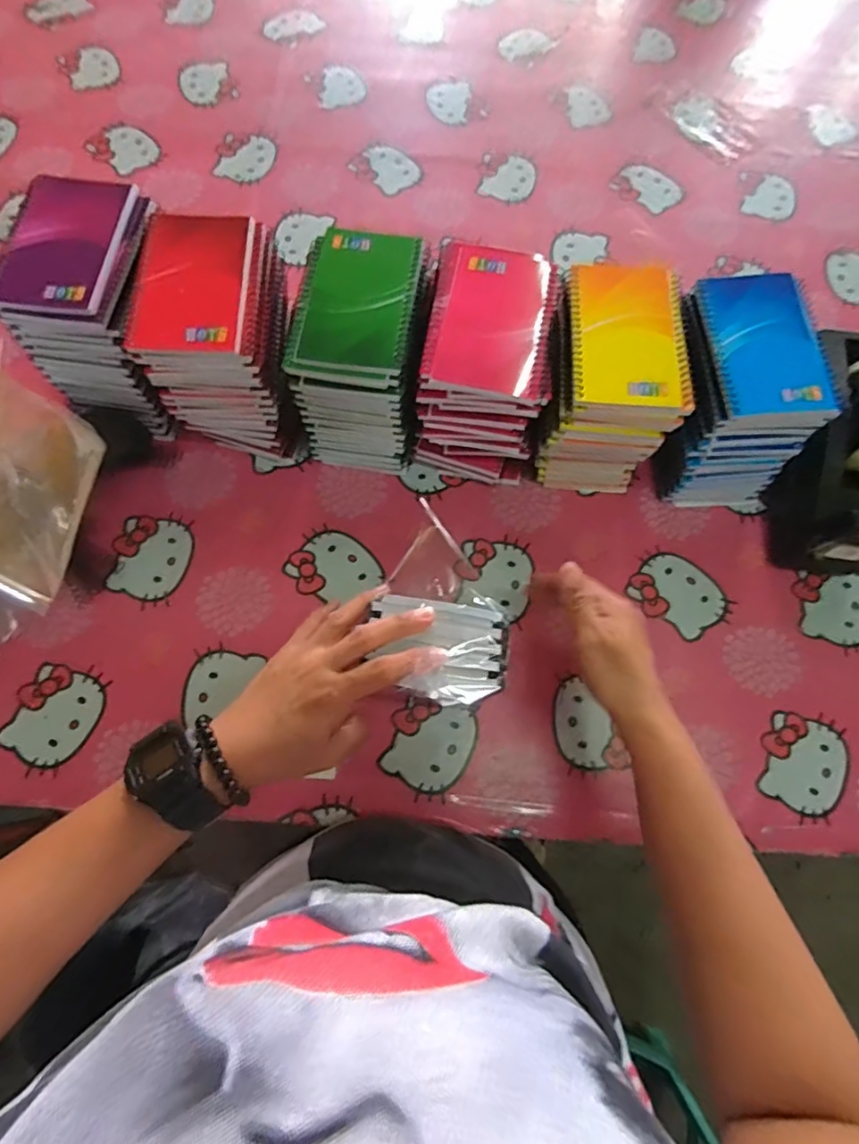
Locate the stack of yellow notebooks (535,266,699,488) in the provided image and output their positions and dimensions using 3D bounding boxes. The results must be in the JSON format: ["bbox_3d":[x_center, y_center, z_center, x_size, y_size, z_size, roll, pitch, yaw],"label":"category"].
[{"bbox_3d":[0.155,-0.166,0.491,0.103,0.138,0.133,7,72,0],"label":"stack of yellow notebooks"}]

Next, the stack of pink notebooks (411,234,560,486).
[{"bbox_3d":[0.050,-0.178,0.486,0.105,0.143,0.136,10,72,1],"label":"stack of pink notebooks"}]

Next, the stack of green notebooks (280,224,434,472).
[{"bbox_3d":[-0.058,-0.192,0.489,0.096,0.143,0.140,9,72,1],"label":"stack of green notebooks"}]

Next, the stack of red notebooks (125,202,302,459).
[{"bbox_3d":[-0.177,-0.201,0.486,0.103,0.150,0.137,1,72,-2],"label":"stack of red notebooks"}]

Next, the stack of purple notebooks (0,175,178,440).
[{"bbox_3d":[-0.282,-0.229,0.488,0.098,0.154,0.145,9,72,1],"label":"stack of purple notebooks"}]

